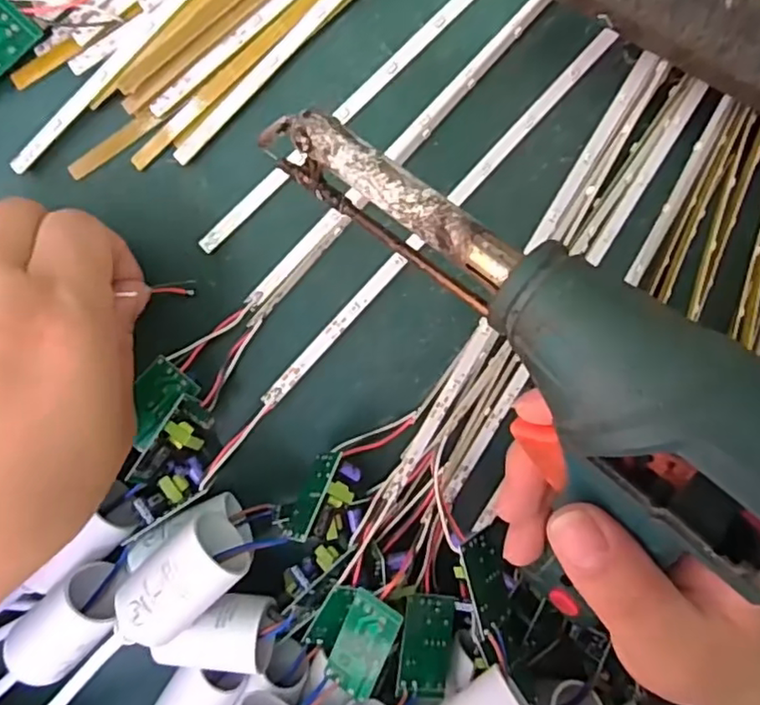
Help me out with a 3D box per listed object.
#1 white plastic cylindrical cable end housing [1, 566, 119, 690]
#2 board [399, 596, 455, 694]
[{"bbox_3d":[-0.122,0.105,0.236,0.025,0.023,0.047,43,95,-8],"label":"white plastic cylindrical cable end housing"},{"bbox_3d":[0.019,0.116,0.247,0.021,0.006,0.036,10,78,-13],"label":"board"}]

